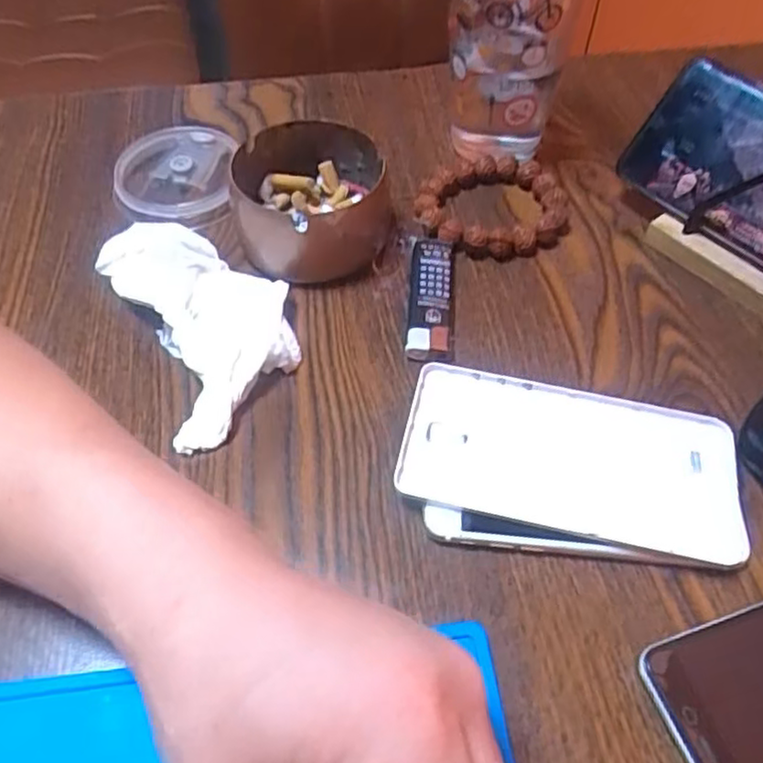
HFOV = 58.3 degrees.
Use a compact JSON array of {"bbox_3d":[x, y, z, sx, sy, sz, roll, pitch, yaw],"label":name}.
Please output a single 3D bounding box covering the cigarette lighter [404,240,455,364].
[{"bbox_3d":[0.026,-0.043,0.366,0.023,0.012,0.084,4,54,3],"label":"cigarette lighter"}]

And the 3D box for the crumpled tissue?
[{"bbox_3d":[-0.092,-0.035,0.356,0.075,0.020,0.142,-24,58,-16],"label":"crumpled tissue"}]

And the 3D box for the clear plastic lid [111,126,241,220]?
[{"bbox_3d":[-0.128,-0.127,0.425,0.069,0.017,0.076,-4,54,-2],"label":"clear plastic lid"}]

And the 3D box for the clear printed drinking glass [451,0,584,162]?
[{"bbox_3d":[0.074,-0.209,0.398,0.076,0.150,0.085,6,54,5],"label":"clear printed drinking glass"}]

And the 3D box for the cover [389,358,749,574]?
[{"bbox_3d":[0.084,0.036,0.307,0.146,0.014,0.071,11,55,8],"label":"cover"}]

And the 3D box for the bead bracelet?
[{"bbox_3d":[0.064,-0.105,0.406,0.086,0.015,0.077,-29,59,-19],"label":"bead bracelet"}]

